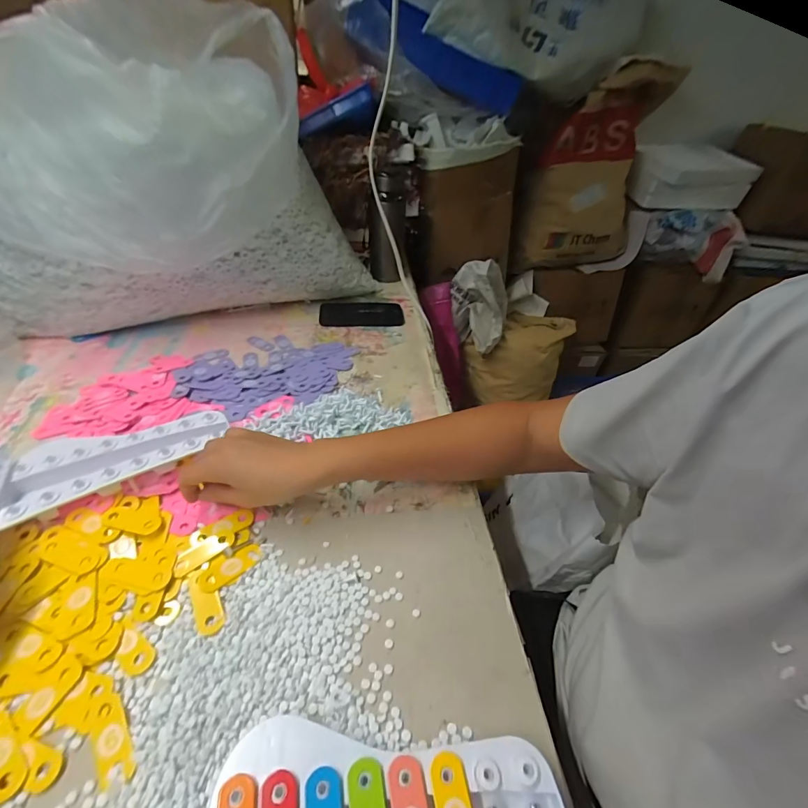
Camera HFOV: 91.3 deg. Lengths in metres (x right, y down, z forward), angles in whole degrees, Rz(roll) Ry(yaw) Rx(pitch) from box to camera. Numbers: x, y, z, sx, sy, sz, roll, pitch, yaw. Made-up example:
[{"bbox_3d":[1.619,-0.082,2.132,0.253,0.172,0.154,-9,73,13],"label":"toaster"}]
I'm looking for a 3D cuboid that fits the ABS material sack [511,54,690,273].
[{"bbox_3d":[0.572,-0.705,1.233,0.369,0.547,0.134,-11,44,-18],"label":"ABS material sack"}]

